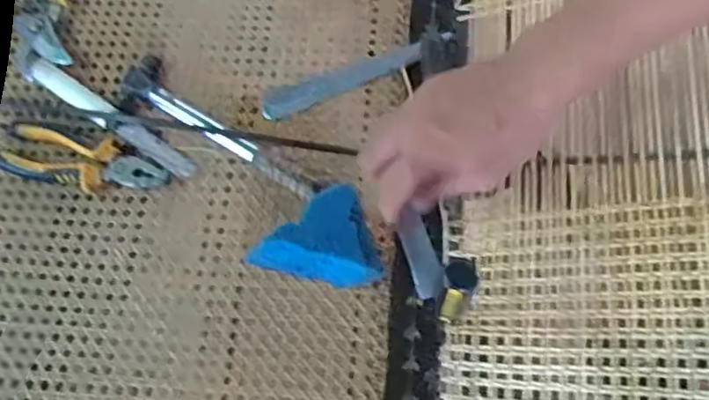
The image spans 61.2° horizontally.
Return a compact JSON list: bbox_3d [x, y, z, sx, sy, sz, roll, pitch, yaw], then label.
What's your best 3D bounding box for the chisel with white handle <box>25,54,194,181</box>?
[{"bbox_3d":[-0.225,-0.078,0.546,0.196,0.019,0.023,31,80,17],"label":"chisel with white handle"}]

